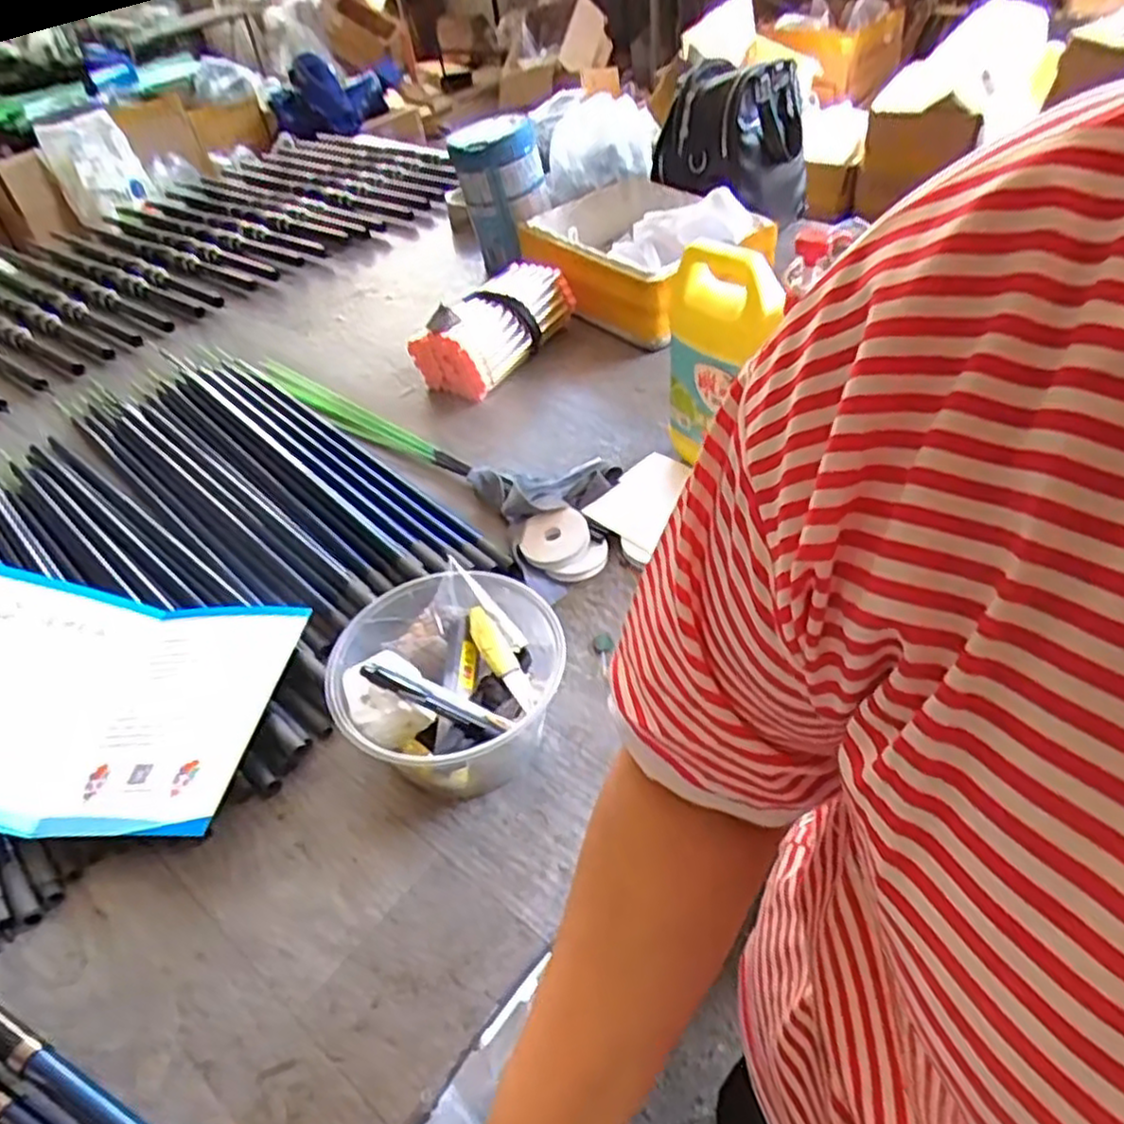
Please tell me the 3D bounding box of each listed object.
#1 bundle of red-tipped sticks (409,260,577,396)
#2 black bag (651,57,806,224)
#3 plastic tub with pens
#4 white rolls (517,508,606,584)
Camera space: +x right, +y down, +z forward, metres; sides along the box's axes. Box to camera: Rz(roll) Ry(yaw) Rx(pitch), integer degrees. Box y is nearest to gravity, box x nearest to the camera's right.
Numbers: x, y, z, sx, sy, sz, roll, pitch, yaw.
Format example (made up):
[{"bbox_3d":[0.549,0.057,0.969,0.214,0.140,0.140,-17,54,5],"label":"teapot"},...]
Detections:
[{"bbox_3d":[-0.083,-0.310,1.005,0.113,0.089,0.217,26,54,28],"label":"bundle of red-tipped sticks"},{"bbox_3d":[0.260,-0.620,1.145,0.223,0.204,0.207,8,47,15],"label":"black bag"},{"bbox_3d":[-0.078,0.094,0.564,0.160,0.098,0.153,-3,45,4],"label":"plastic tub with pens"},{"bbox_3d":[0.000,-0.014,0.719,0.066,0.028,0.075,-36,52,-25],"label":"white rolls"}]

